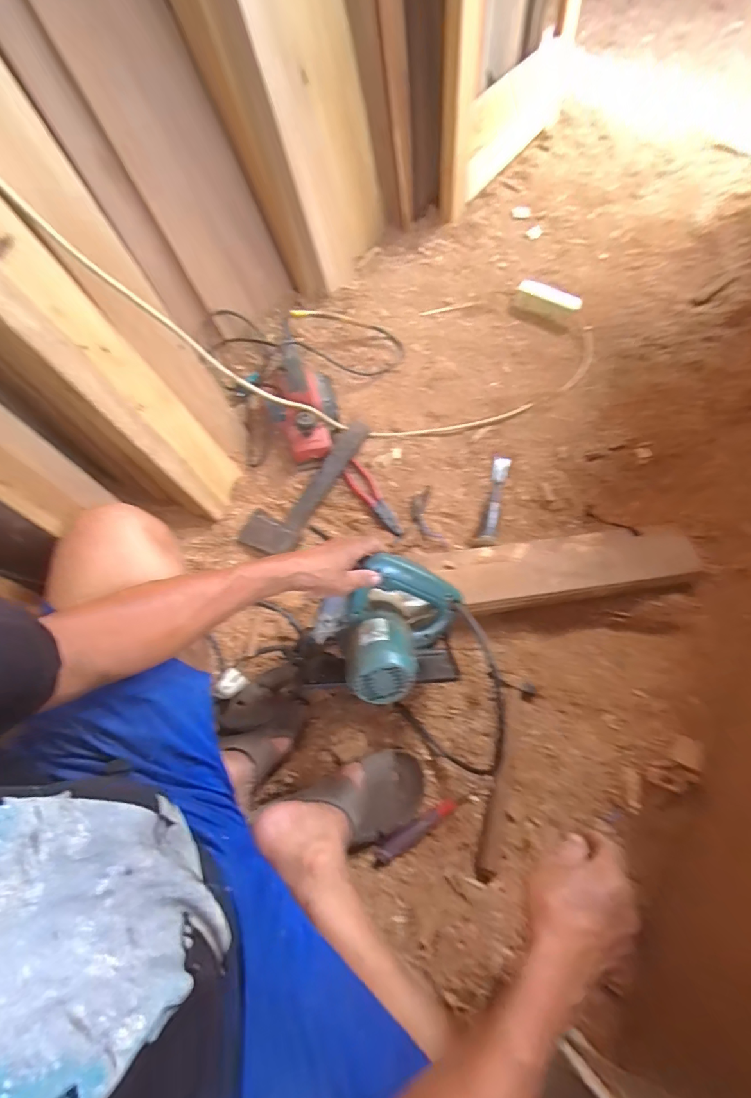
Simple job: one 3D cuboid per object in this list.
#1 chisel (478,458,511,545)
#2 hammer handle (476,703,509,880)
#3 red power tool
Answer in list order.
[{"bbox_3d":[0.243,-0.103,0.852,0.034,0.031,0.227,16,65,4],"label":"chisel"},{"bbox_3d":[0.186,0.366,0.647,0.022,0.013,0.231,17,65,4],"label":"hammer handle"},{"bbox_3d":[-0.150,-0.303,0.864,0.132,0.136,0.240,-3,65,-5],"label":"red power tool"}]

